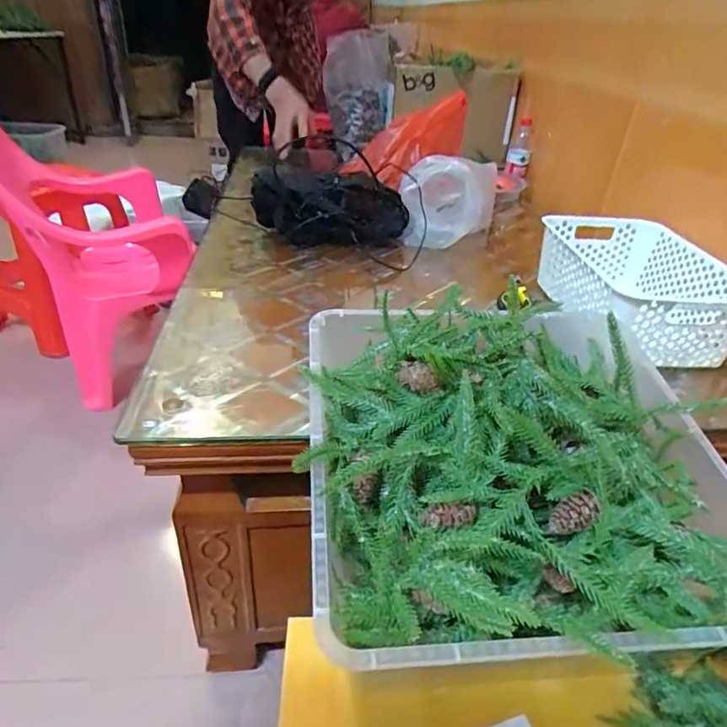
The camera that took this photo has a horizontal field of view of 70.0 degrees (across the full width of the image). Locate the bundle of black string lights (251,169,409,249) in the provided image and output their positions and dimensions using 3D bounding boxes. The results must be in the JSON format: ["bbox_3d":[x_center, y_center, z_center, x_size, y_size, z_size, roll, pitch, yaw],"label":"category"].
[{"bbox_3d":[-0.059,-0.301,0.995,0.297,0.099,0.094,-3,34,-11],"label":"bundle of black string lights"}]

